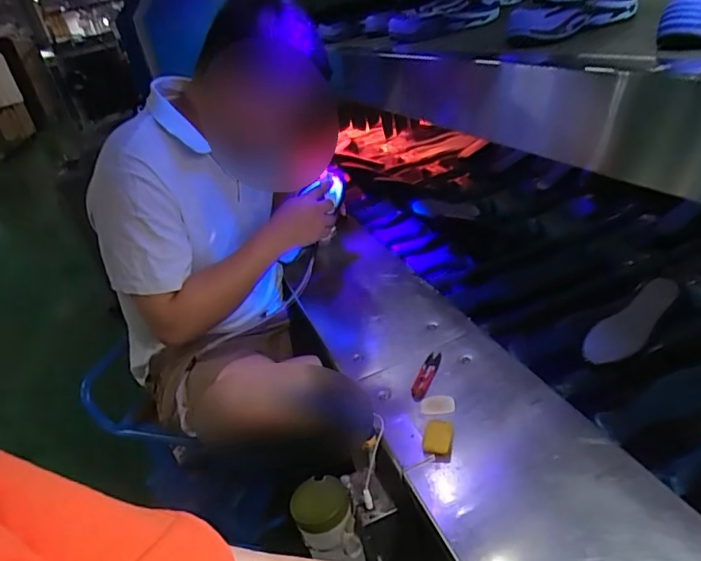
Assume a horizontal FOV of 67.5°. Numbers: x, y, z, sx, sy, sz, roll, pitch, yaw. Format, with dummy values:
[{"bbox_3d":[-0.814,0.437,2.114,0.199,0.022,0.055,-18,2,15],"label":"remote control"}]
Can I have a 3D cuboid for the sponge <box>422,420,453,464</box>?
[{"bbox_3d":[0.114,0.207,0.676,0.036,0.020,0.057,0,34,16],"label":"sponge"}]

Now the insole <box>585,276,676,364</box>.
[{"bbox_3d":[0.431,0.061,0.791,0.184,0.018,0.064,-36,50,-9],"label":"insole"}]

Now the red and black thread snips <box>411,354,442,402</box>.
[{"bbox_3d":[0.115,0.146,0.794,0.026,0.015,0.100,7,37,24],"label":"red and black thread snips"}]

